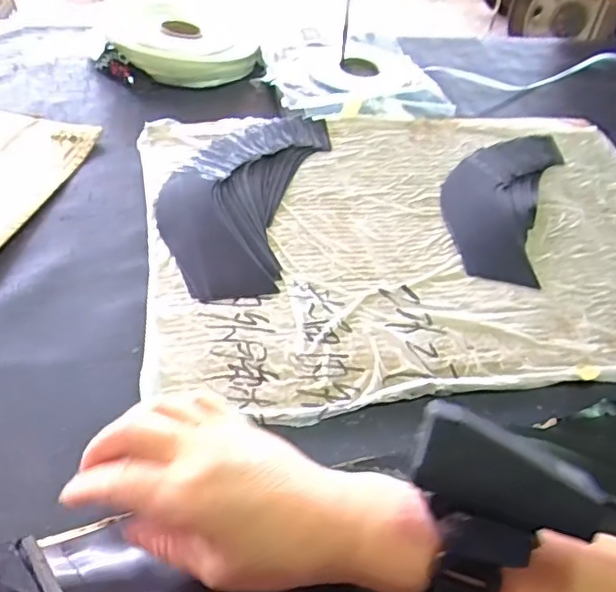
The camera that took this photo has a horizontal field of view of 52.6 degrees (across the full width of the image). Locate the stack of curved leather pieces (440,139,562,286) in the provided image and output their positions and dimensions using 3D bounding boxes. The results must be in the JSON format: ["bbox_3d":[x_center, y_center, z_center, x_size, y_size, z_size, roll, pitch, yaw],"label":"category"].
[{"bbox_3d":[0.182,-0.101,0.589,0.096,0.014,0.240,19,44,13],"label":"stack of curved leather pieces"}]

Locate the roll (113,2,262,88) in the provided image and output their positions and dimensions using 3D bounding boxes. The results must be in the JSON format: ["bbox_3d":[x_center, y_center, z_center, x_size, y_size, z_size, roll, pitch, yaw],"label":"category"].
[{"bbox_3d":[-0.137,-0.299,0.733,0.153,0.049,0.153,3,43,-3],"label":"roll"}]

